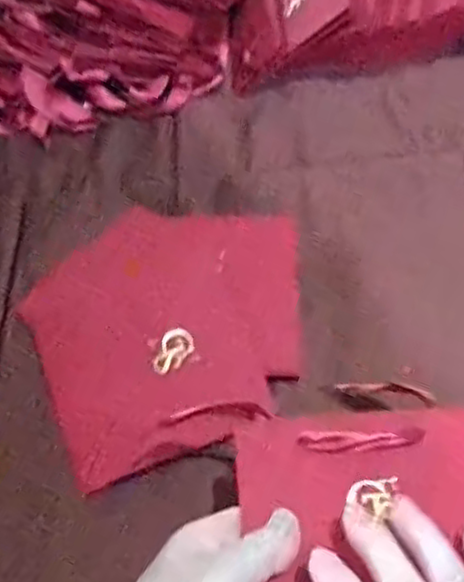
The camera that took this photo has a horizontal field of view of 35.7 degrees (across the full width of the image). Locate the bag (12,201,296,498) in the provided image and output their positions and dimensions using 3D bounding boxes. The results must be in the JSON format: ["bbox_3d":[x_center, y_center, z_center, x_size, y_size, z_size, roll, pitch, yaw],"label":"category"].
[{"bbox_3d":[-0.042,0.013,0.528,0.205,0.022,0.202,-23,54,-11],"label":"bag"}]

